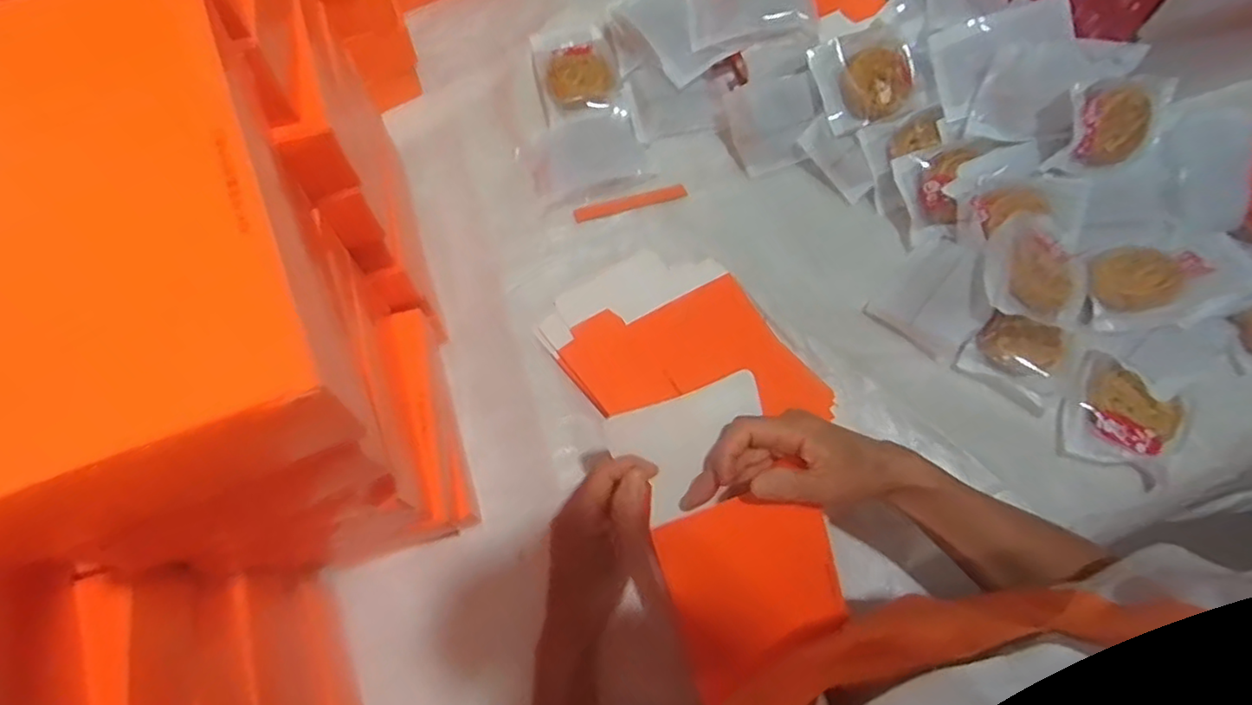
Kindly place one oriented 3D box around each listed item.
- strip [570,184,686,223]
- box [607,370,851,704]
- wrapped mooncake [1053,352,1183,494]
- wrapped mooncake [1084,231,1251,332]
[{"bbox_3d":[0.004,-0.153,0.649,0.115,0.005,0.017,-14,68,-6],"label":"strip"},{"bbox_3d":[0.070,0.118,0.427,0.110,0.067,0.183,-20,69,-8],"label":"box"},{"bbox_3d":[0.414,0.058,0.532,0.086,0.020,0.089,32,71,12],"label":"wrapped mooncake"},{"bbox_3d":[0.502,-0.070,0.574,0.176,0.030,0.086,-14,68,-6],"label":"wrapped mooncake"}]

